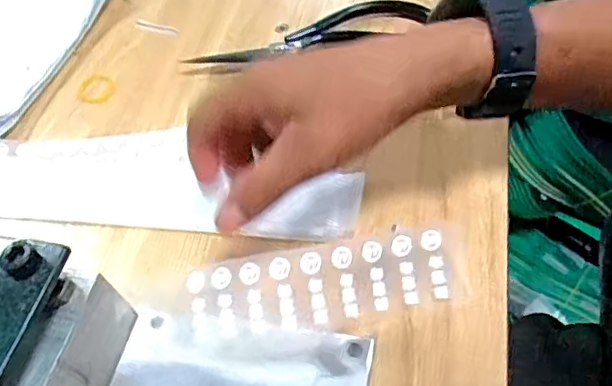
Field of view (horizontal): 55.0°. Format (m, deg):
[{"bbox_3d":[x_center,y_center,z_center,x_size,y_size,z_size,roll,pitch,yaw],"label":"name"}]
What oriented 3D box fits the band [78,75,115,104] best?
[{"bbox_3d":[-0.167,-0.082,0.467,0.026,0.008,0.026,-6,52,8],"label":"band"}]

